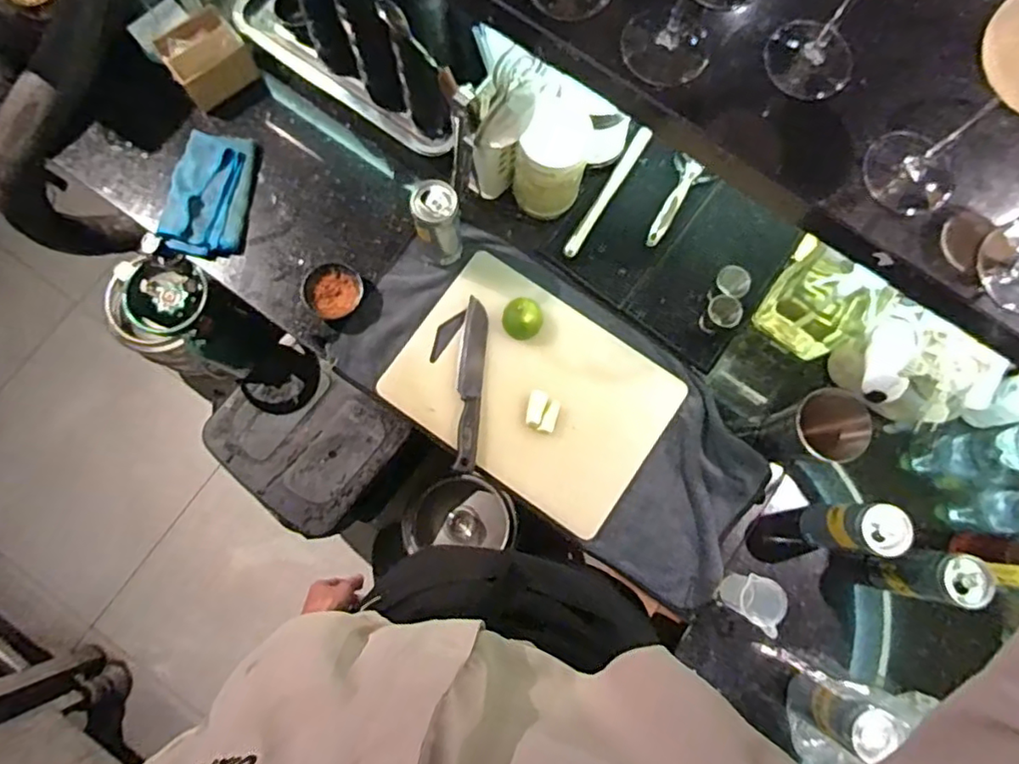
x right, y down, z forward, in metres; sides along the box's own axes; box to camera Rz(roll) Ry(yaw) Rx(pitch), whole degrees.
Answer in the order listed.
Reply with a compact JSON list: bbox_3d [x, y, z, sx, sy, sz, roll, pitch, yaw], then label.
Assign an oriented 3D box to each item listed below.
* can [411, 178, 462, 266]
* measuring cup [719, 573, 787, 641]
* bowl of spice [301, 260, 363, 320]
[{"bbox_3d":[-0.090,-0.198,0.783,0.058,0.130,0.061,-17,80,-4],"label":"can"},{"bbox_3d":[0.294,0.261,0.735,0.054,0.079,0.053,0,79,-1],"label":"measuring cup"},{"bbox_3d":[-0.241,-0.125,0.833,0.078,0.024,0.075,0,79,-1],"label":"bowl of spice"}]

